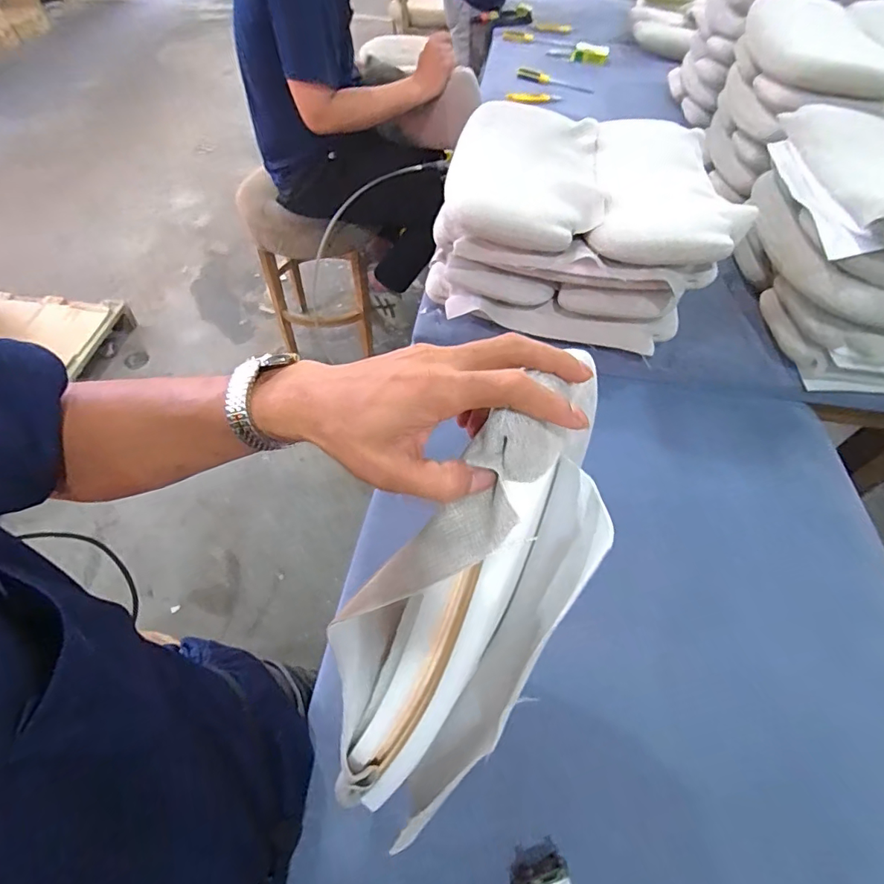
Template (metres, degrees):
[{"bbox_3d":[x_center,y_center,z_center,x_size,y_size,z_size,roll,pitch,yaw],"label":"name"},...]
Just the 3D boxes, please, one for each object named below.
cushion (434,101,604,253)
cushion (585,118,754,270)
[{"bbox_3d":[0.140,-0.463,0.842,0.251,0.070,0.391,10,54,4],"label":"cushion"},{"bbox_3d":[0.366,-0.432,0.811,0.222,0.042,0.421,12,54,6],"label":"cushion"}]

